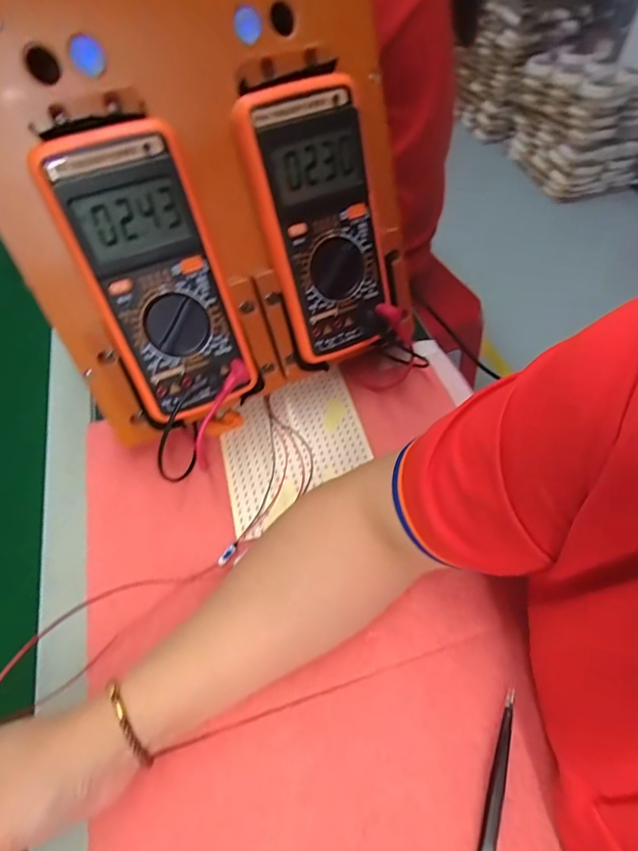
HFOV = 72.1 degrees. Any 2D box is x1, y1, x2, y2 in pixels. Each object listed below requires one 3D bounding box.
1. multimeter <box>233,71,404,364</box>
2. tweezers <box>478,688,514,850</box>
[{"bbox_3d":[0.008,-0.139,0.316,0.083,0.180,0.024,-25,31,-11],"label":"multimeter"},{"bbox_3d":[0.095,0.221,0.242,0.009,0.005,0.135,18,59,15],"label":"tweezers"}]

